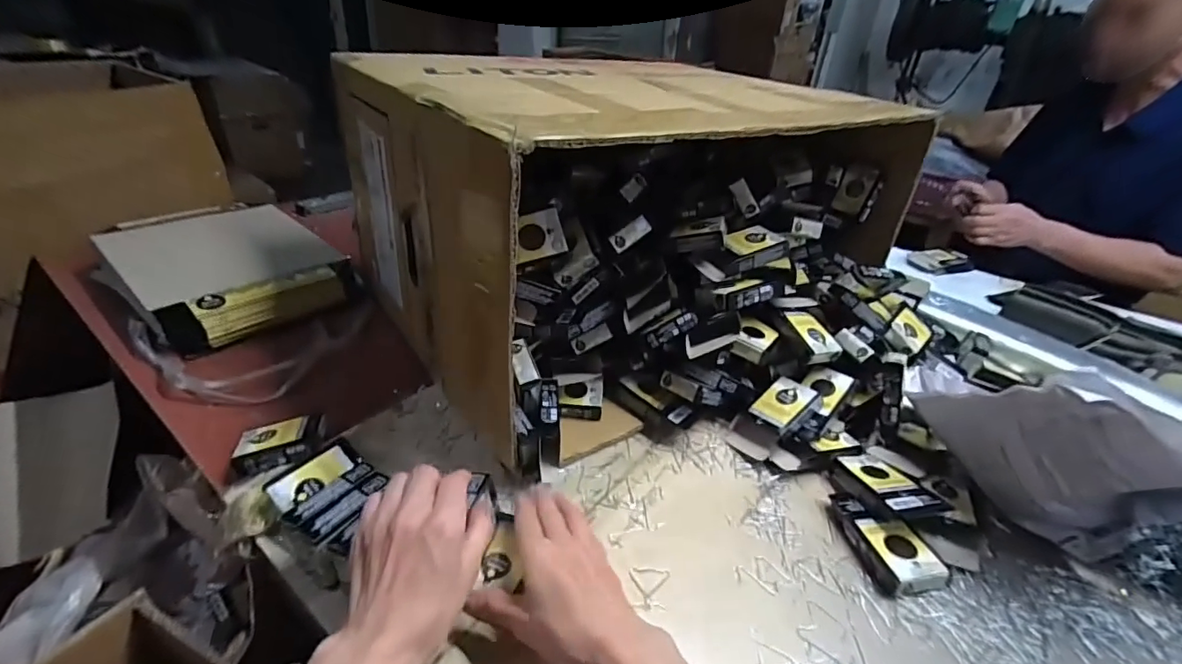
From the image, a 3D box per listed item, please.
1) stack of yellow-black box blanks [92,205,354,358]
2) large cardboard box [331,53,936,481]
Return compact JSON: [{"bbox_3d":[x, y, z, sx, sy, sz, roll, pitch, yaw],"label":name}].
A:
[{"bbox_3d":[-0.511,-0.095,0.737,0.301,0.069,0.248,27,39,30],"label":"stack of yellow-black box blanks"},{"bbox_3d":[0.072,-0.171,0.677,0.607,0.280,0.450,-18,39,-31],"label":"large cardboard box"}]

